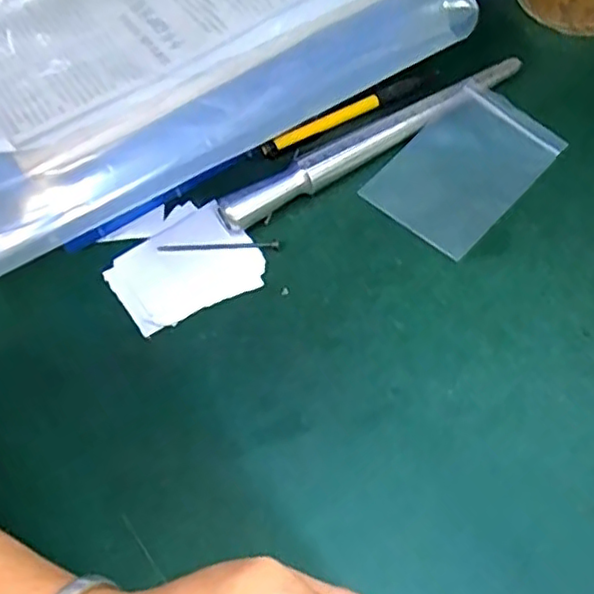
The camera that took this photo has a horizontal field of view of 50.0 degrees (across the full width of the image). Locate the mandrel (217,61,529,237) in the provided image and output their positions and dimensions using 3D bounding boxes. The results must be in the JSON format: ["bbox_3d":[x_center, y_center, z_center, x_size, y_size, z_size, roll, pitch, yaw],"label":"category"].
[{"bbox_3d":[0.055,-0.104,0.417,0.235,0.023,0.017,-31,62,-15],"label":"mandrel"}]

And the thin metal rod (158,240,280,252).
[{"bbox_3d":[-0.049,-0.031,0.395,0.075,0.005,0.006,-3,59,1],"label":"thin metal rod"}]

